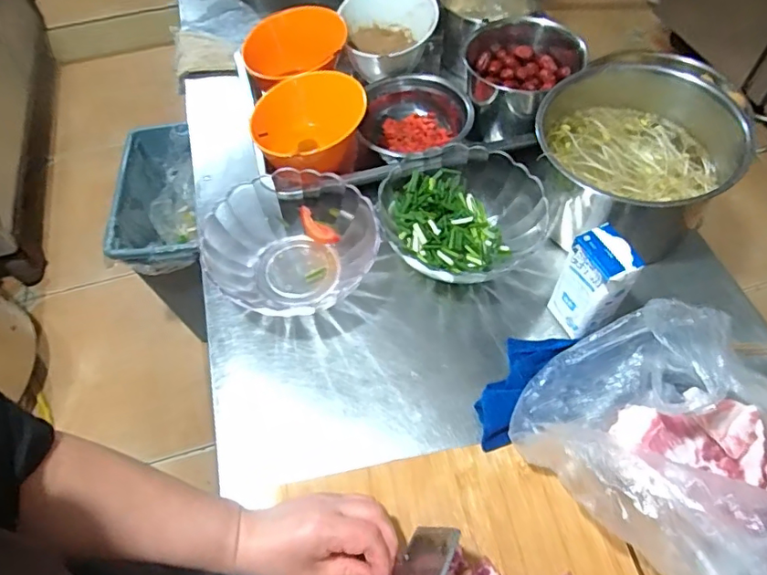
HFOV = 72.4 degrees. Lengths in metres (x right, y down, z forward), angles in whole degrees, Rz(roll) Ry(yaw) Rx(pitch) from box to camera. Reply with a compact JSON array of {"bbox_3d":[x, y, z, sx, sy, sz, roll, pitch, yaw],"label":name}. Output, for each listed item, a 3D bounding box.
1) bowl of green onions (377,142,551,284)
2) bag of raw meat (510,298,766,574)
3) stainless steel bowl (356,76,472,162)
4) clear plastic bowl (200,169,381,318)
[{"bbox_3d":[0.093,-0.080,0.620,0.184,0.061,0.184,-1,58,2],"label":"bowl of green onions"},{"bbox_3d":[0.264,0.137,0.418,0.282,0.095,0.188,33,65,20],"label":"bag of raw meat"},{"bbox_3d":[0.033,-0.211,0.705,0.145,0.071,0.158,-1,58,2],"label":"stainless steel bowl"},{"bbox_3d":[-0.104,-0.049,0.609,0.193,0.073,0.180,-1,58,2],"label":"clear plastic bowl"}]

